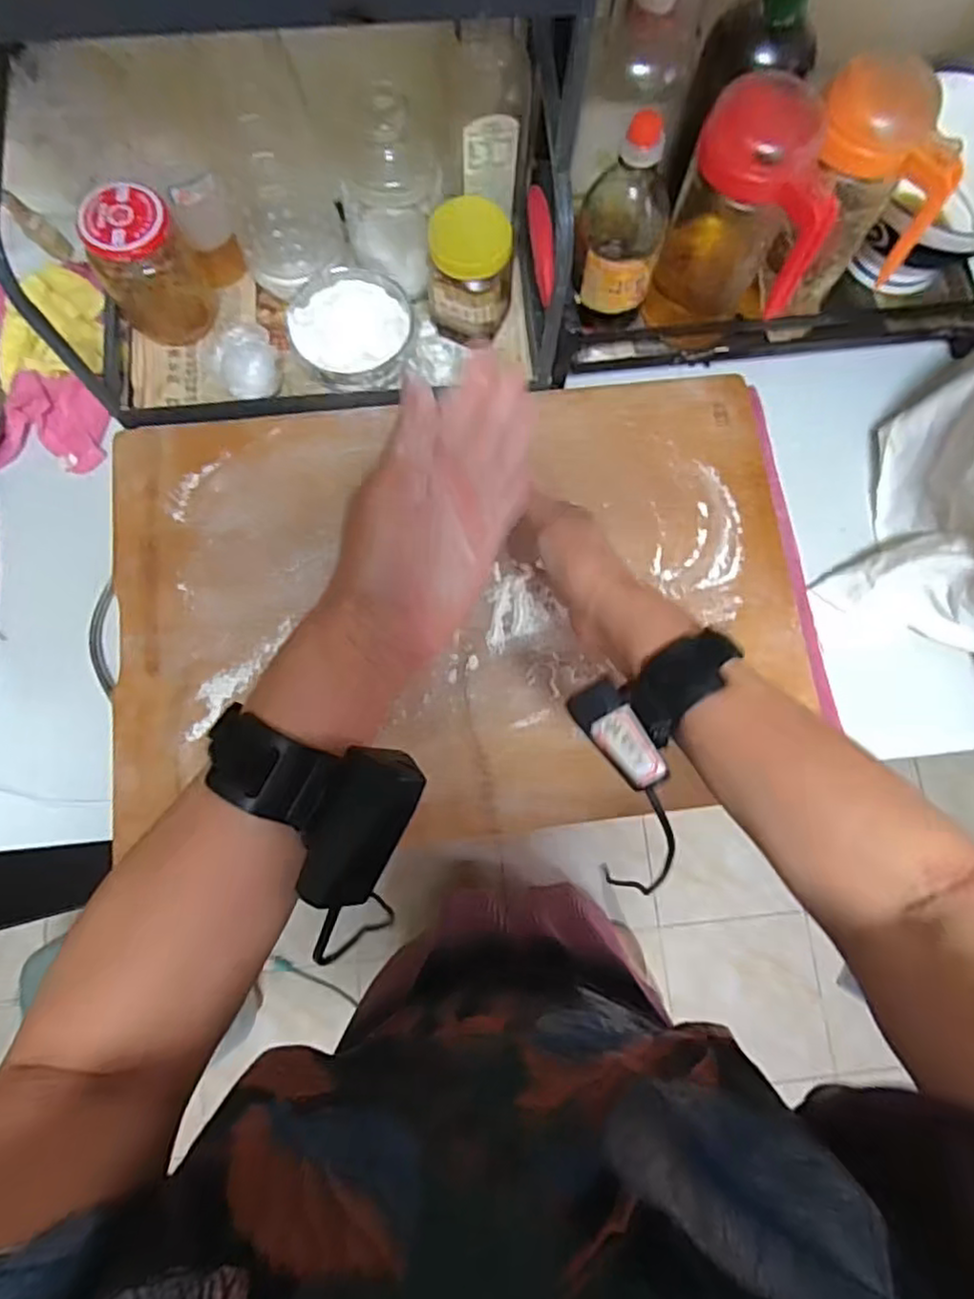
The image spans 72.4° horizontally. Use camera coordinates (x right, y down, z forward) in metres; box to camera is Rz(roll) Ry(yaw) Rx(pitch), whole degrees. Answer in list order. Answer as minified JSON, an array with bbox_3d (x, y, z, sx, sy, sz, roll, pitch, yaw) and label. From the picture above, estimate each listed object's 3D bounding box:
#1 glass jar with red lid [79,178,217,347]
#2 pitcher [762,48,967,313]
[{"bbox_3d":[-0.297,-0.333,0.590,0.082,0.117,0.070,-30,80,-8],"label":"glass jar with red lid"},{"bbox_3d":[0.282,-0.353,0.529,0.101,0.162,0.088,-5,78,-3],"label":"pitcher"}]

